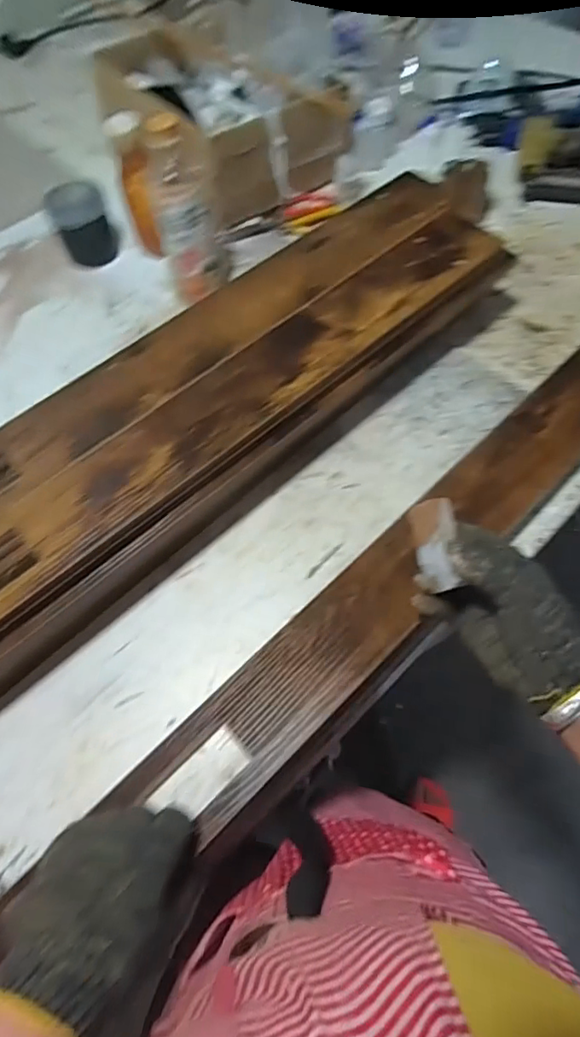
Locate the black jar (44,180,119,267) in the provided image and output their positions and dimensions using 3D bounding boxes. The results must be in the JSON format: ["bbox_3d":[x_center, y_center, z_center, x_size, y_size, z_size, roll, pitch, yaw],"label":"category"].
[{"bbox_3d":[-0.289,-0.407,0.741,0.077,0.081,0.070,-25,64,-9],"label":"black jar"}]

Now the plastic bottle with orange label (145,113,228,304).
[{"bbox_3d":[-0.119,-0.352,0.632,0.074,0.200,0.061,-21,64,-7],"label":"plastic bottle with orange label"}]

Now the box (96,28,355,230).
[{"bbox_3d":[-0.098,-0.606,0.811,0.259,0.129,0.328,-38,67,-15],"label":"box"}]

